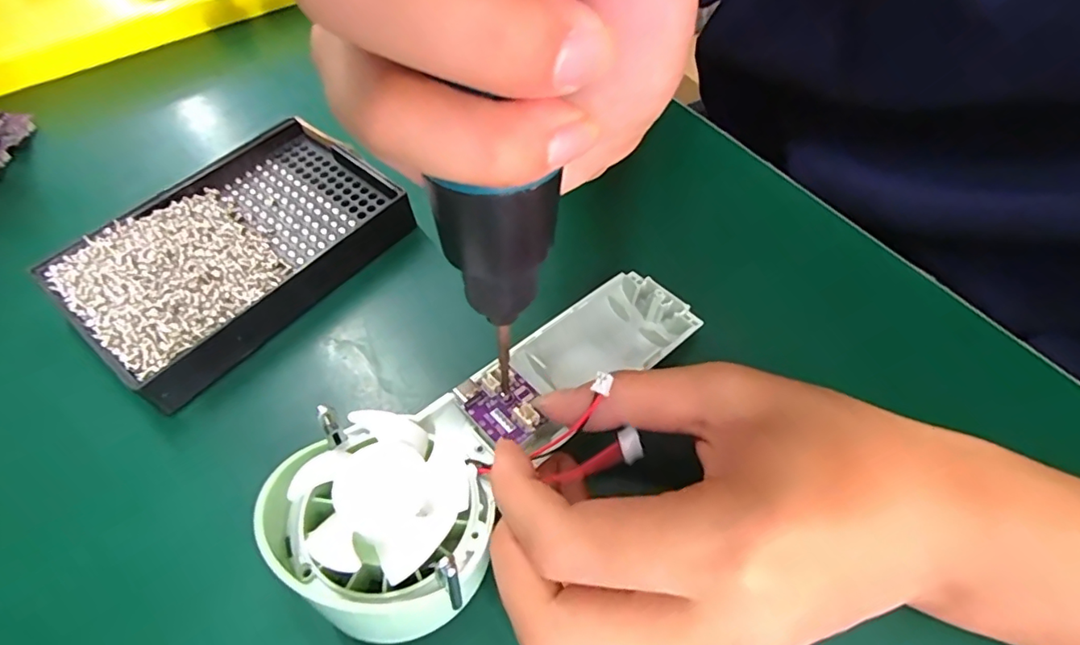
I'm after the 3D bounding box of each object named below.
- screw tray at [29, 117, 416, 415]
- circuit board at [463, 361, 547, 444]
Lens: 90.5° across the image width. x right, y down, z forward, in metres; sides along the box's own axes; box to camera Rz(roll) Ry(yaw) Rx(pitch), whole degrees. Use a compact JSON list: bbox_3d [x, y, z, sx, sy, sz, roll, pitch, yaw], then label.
[{"bbox_3d":[-0.138,-0.036,0.249,0.094,0.023,0.136,38,64,21],"label":"screw tray"},{"bbox_3d":[-0.011,0.030,0.192,0.024,0.009,0.027,-38,65,-22],"label":"circuit board"}]

